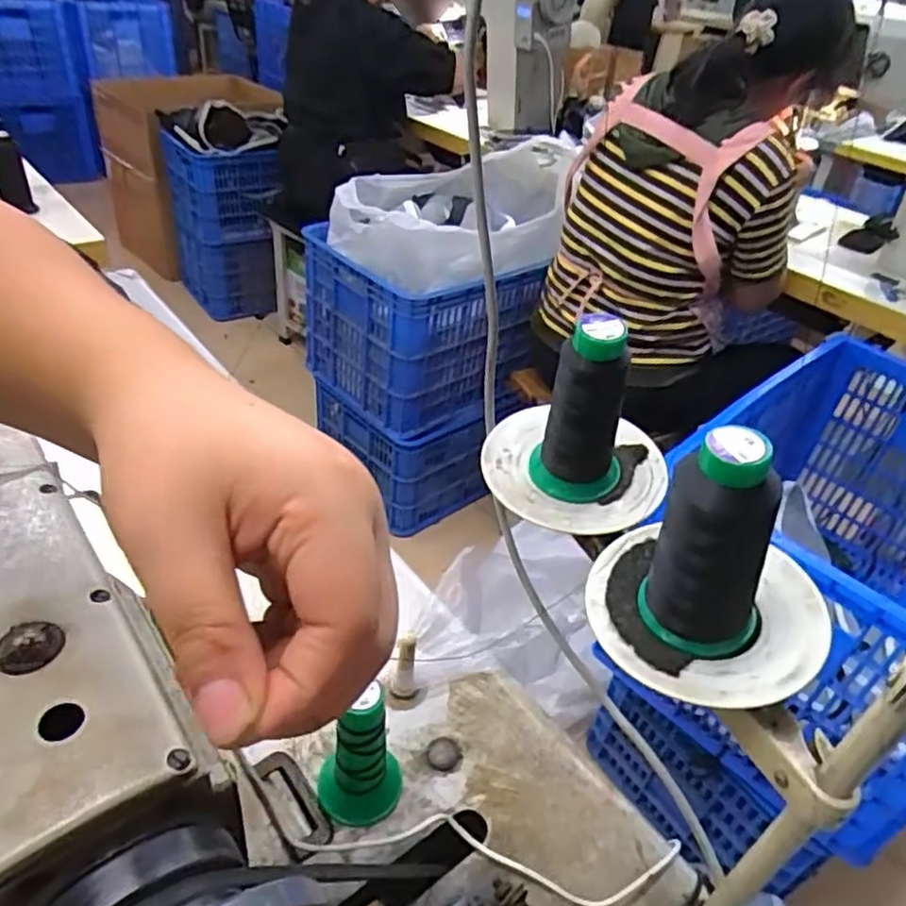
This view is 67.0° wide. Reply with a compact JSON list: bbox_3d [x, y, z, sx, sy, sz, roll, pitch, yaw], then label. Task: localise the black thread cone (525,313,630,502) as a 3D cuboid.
[{"bbox_3d":[0.089,-0.033,0.444,0.060,0.122,0.061,17,38,13],"label":"black thread cone"}]

